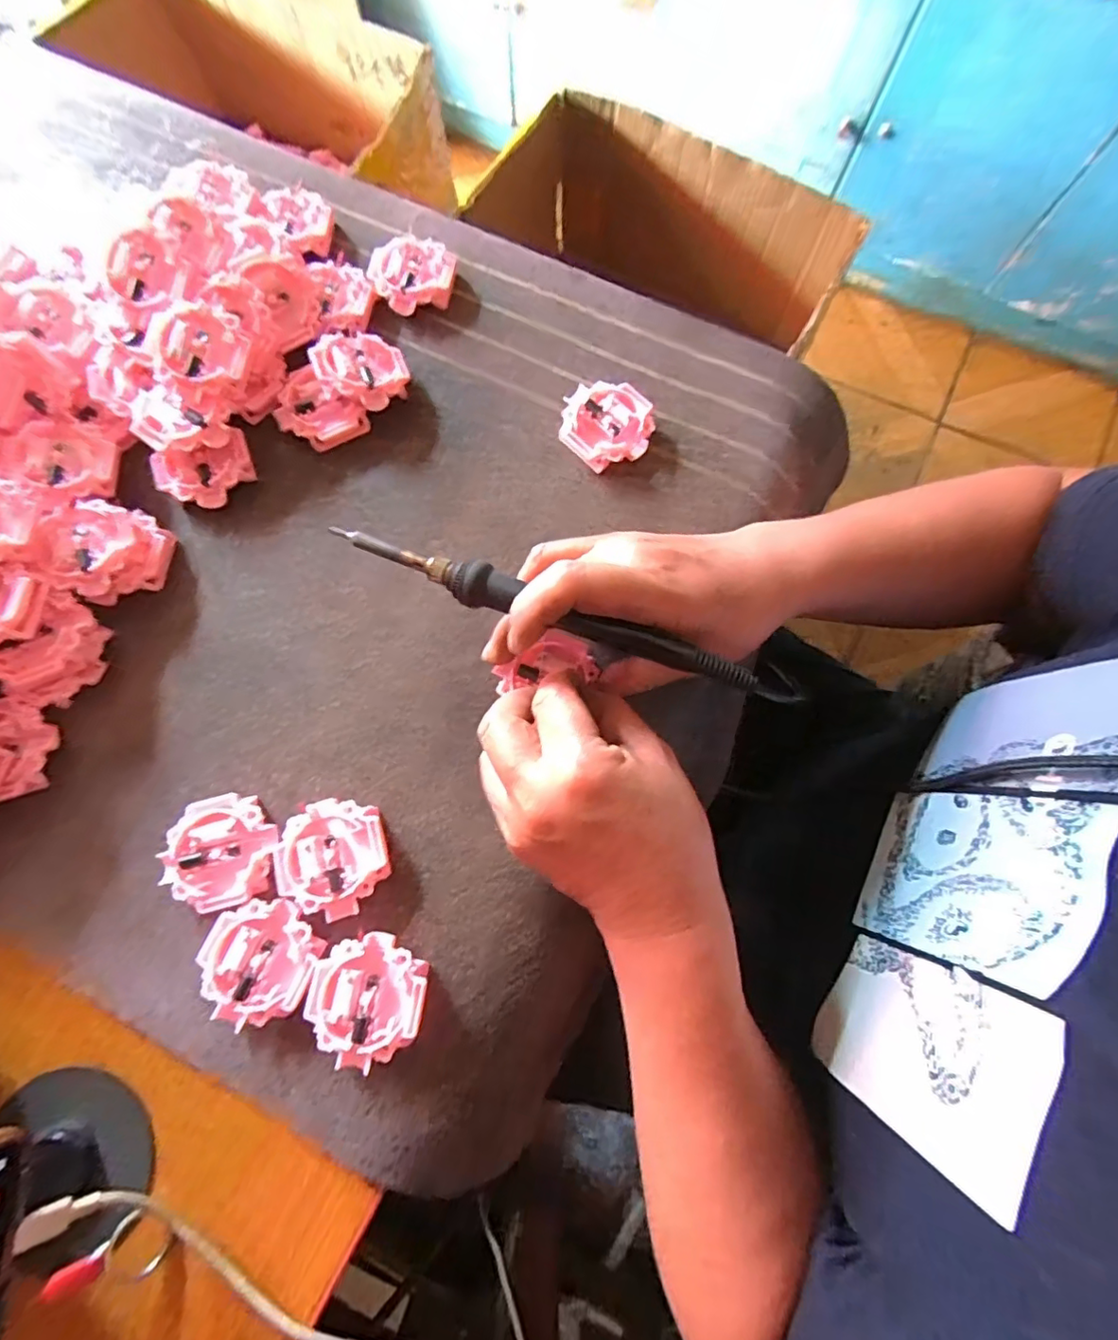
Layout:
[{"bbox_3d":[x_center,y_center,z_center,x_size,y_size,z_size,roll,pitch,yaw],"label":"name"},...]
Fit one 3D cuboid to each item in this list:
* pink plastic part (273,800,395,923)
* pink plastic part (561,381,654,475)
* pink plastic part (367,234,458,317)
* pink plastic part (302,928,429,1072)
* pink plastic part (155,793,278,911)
[{"bbox_3d":[-0.112,0.093,0.284,0.052,0.014,0.055,0,76,0],"label":"pink plastic part"},{"bbox_3d":[0.030,-0.148,0.343,0.051,0.016,0.054,0,76,0],"label":"pink plastic part"},{"bbox_3d":[-0.095,-0.256,0.372,0.053,0.016,0.052,0,76,0],"label":"pink plastic part"},{"bbox_3d":[-0.090,0.154,0.269,0.053,0.015,0.053,0,76,0],"label":"pink plastic part"},{"bbox_3d":[-0.168,0.091,0.287,0.053,0.016,0.052,0,76,0],"label":"pink plastic part"}]

